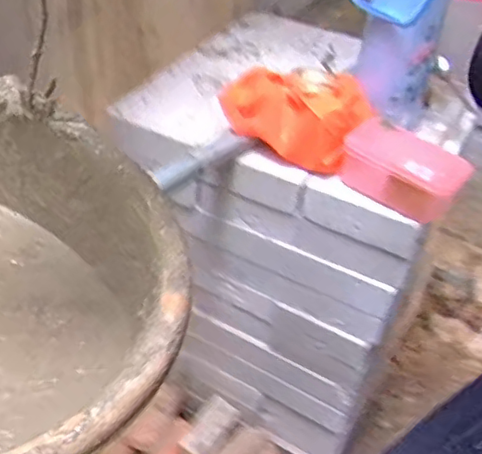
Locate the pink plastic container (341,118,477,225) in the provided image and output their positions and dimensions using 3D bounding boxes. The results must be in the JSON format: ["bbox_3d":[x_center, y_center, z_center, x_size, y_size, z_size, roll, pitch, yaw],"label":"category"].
[{"bbox_3d":[0.262,-0.094,0.988,0.184,0.104,0.092,23,44,18],"label":"pink plastic container"}]

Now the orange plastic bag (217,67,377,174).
[{"bbox_3d":[0.096,-0.193,1.066,0.228,0.136,0.134,20,43,15],"label":"orange plastic bag"}]

